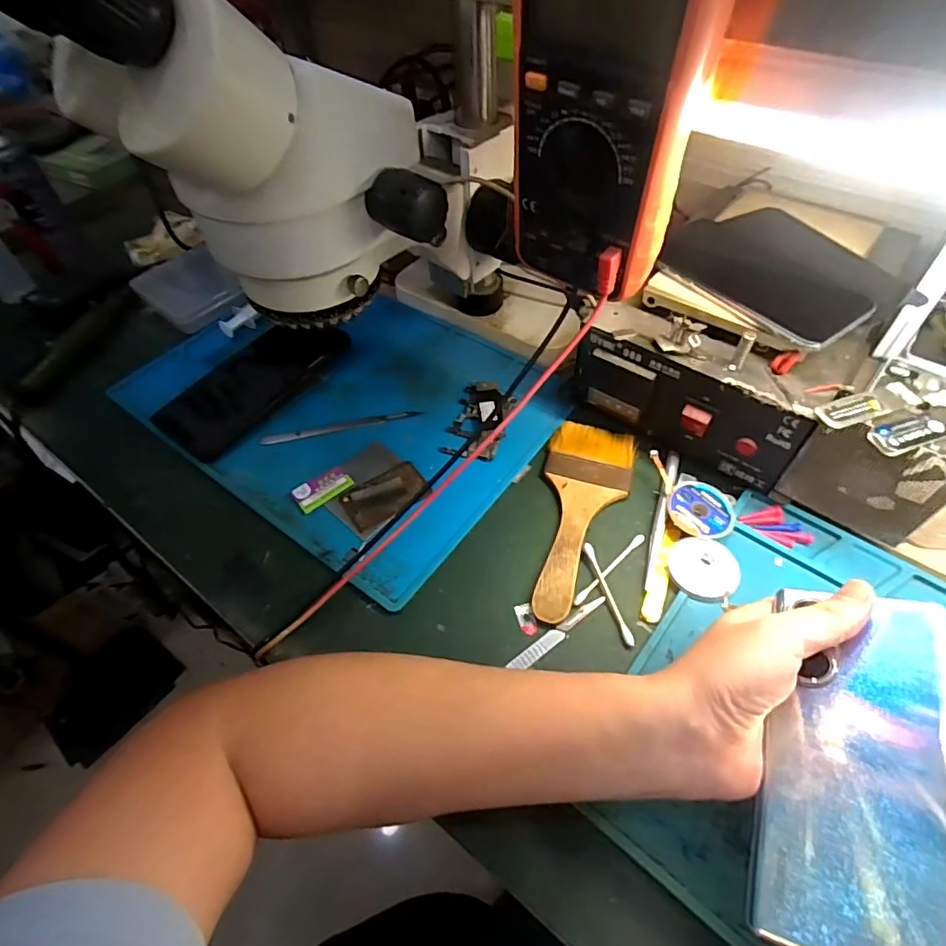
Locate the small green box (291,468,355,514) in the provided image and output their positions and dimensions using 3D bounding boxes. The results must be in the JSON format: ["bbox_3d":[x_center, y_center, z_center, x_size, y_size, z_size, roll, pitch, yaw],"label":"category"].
[{"bbox_3d":[-0.112,0.011,0.402,0.043,0.007,0.022,-33,58,-19],"label":"small green box"}]

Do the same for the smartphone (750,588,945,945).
[{"bbox_3d":[0.170,0.125,0.237,0.070,0.004,0.157,0,48,37],"label":"smartphone"}]

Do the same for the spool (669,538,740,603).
[{"bbox_3d":[0.149,0.061,0.347,0.042,0.008,0.039,-2,53,3],"label":"spool"}]

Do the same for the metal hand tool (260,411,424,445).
[{"bbox_3d":[-0.108,-0.039,0.446,0.129,0.005,0.014,-13,53,-4],"label":"metal hand tool"}]

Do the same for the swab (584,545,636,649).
[{"bbox_3d":[0.087,0.076,0.344,0.007,0.004,0.070,-14,54,-5],"label":"swab"}]

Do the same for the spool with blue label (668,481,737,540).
[{"bbox_3d":[0.159,0.025,0.373,0.043,0.008,0.046,-2,53,3],"label":"spool with blue label"}]

